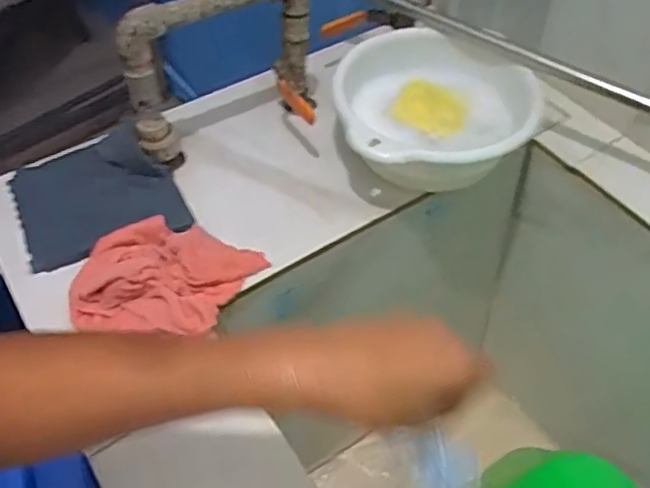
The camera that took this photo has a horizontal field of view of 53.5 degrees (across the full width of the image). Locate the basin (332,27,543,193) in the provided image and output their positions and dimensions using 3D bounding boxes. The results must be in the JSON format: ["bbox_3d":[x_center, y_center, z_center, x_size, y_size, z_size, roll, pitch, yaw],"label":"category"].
[{"bbox_3d":[0.108,-0.129,0.666,0.195,0.079,0.200,6,51,5],"label":"basin"}]

